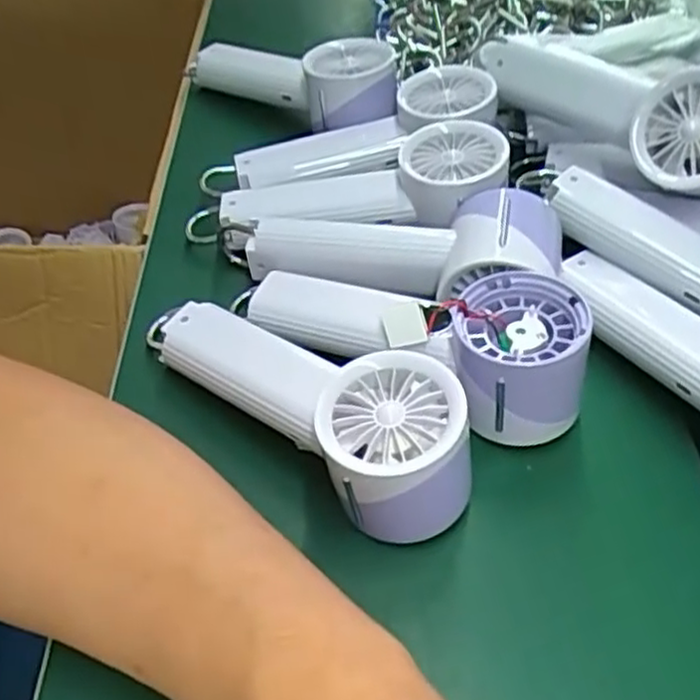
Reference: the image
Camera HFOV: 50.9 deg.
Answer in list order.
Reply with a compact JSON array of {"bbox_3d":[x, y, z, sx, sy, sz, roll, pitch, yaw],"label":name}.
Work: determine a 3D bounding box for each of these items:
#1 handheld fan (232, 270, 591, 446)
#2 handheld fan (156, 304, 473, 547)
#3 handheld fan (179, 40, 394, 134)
[{"bbox_3d":[0.025,-0.017,0.376,0.192,0.055,0.067,22,53,18],"label":"handheld fan"},{"bbox_3d":[-0.023,0.015,0.342,0.181,0.058,0.057,34,57,26],"label":"handheld fan"},{"bbox_3d":[-0.042,-0.195,0.528,0.067,0.049,0.183,-34,39,-26],"label":"handheld fan"}]

